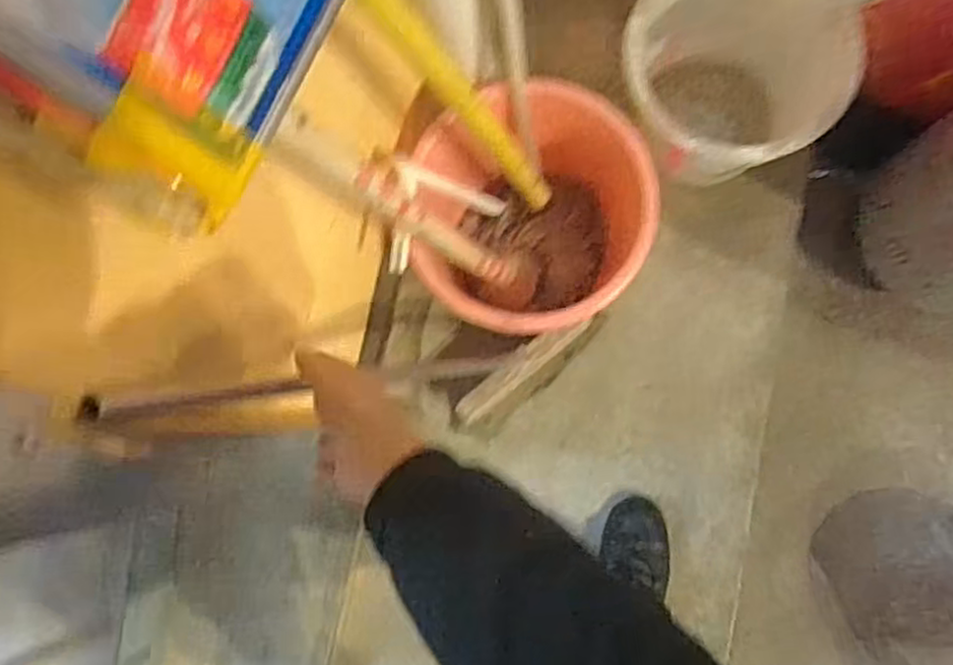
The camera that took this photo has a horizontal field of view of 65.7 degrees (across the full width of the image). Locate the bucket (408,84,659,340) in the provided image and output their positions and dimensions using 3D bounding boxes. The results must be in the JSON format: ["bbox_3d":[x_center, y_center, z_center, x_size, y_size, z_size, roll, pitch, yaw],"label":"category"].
[{"bbox_3d":[0.078,-0.154,1.015,0.309,0.235,0.304,-1,84,6],"label":"bucket"}]

